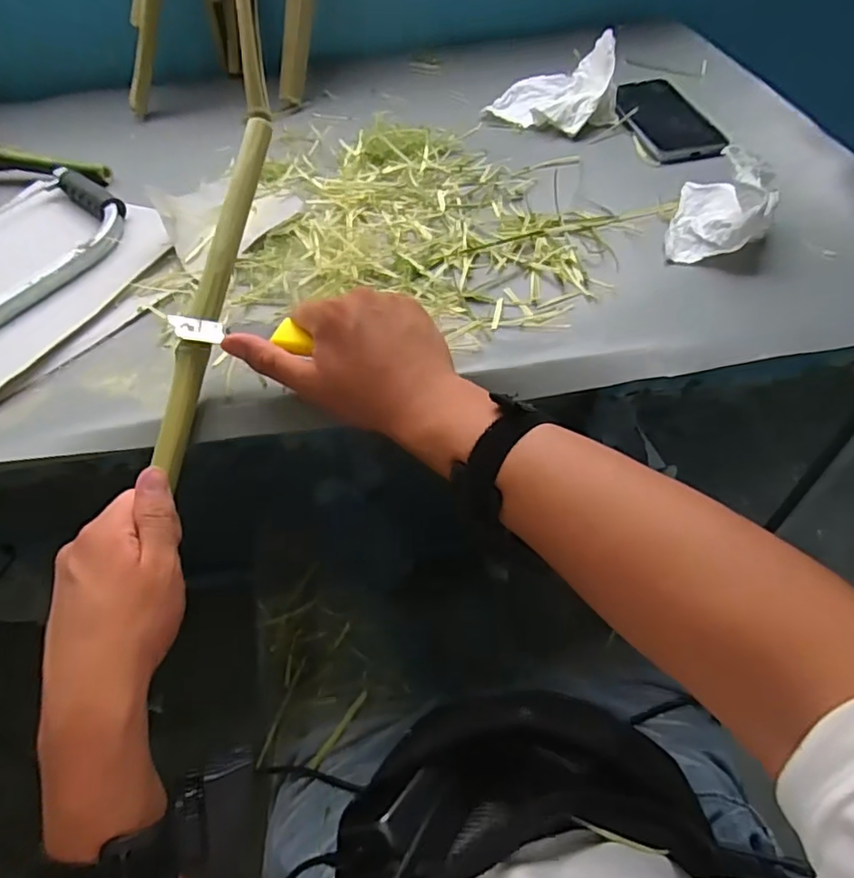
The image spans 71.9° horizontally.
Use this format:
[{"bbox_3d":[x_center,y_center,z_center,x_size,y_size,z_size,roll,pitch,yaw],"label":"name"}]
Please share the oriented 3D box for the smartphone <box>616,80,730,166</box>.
[{"bbox_3d":[0.249,-0.335,0.616,0.077,0.008,0.157,-10,54,-3],"label":"smartphone"}]

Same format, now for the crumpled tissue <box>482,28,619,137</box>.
[{"bbox_3d":[0.137,-0.391,0.643,0.141,0.056,0.128,6,55,9],"label":"crumpled tissue"}]

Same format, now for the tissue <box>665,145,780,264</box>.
[{"bbox_3d":[0.239,-0.191,0.477,0.075,0.060,0.092,19,58,18],"label":"tissue"}]

